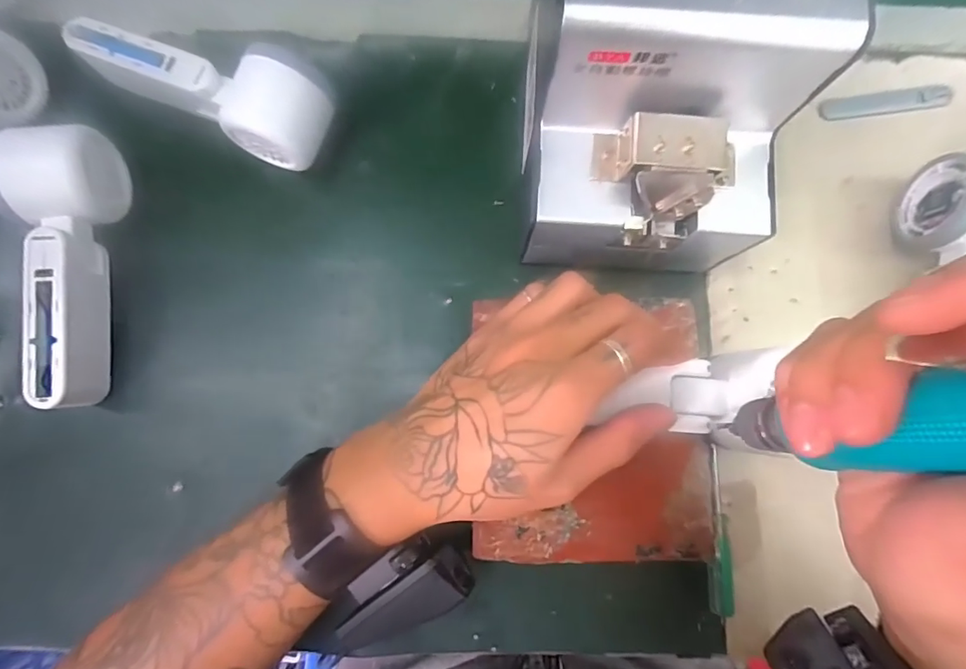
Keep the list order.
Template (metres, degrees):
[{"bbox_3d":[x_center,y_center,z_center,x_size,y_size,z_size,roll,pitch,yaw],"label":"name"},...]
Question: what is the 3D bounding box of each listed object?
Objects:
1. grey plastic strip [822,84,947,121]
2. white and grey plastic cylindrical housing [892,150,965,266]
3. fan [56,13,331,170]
[{"bbox_3d":[0.286,-0.166,0.341,0.096,0.005,0.018,-9,81,-2],"label":"grey plastic strip"},{"bbox_3d":[0.310,-0.080,0.305,0.052,0.060,0.062,1,81,0],"label":"white and grey plastic cylindrical housing"},{"bbox_3d":[-0.178,-0.155,0.304,0.163,0.050,0.058,17,81,2],"label":"fan"}]

